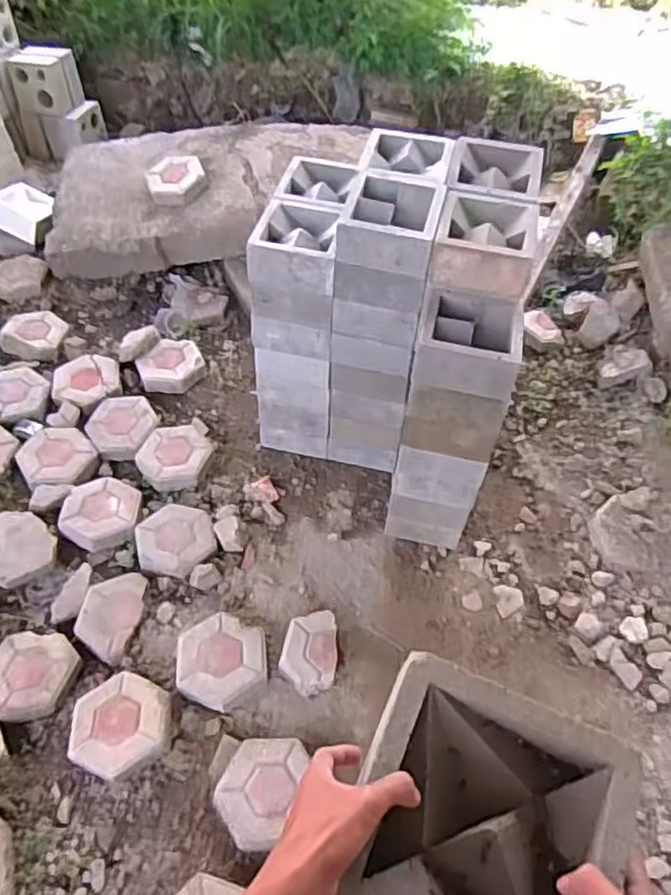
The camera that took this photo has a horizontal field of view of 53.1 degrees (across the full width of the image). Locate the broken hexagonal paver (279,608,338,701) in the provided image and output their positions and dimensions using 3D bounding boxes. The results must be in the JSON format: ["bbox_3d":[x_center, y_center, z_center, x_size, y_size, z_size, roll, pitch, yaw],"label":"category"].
[{"bbox_3d":[-0.058,0.475,1.582,0.130,0.068,0.206,8,51,6],"label":"broken hexagonal paver"}]

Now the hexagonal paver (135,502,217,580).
[{"bbox_3d":[-0.422,0.241,1.764,0.193,0.055,0.205,-16,52,-13],"label":"hexagonal paver"}]

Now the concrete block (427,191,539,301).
[{"bbox_3d":[0.322,-0.437,1.436,0.203,0.107,0.199,12,51,9],"label":"concrete block"}]

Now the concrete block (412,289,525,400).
[{"bbox_3d":[0.273,-0.217,1.370,0.202,0.100,0.199,10,51,7],"label":"concrete block"}]

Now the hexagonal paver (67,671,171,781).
[{"bbox_3d":[-0.463,0.589,1.440,0.218,0.044,0.208,21,53,16],"label":"hexagonal paver"}]

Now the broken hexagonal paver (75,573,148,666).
[{"bbox_3d":[-0.547,0.389,1.618,0.148,0.053,0.234,7,50,5],"label":"broken hexagonal paver"}]

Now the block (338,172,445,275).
[{"bbox_3d":[0.123,-0.492,1.460,0.202,0.110,0.202,11,51,8],"label":"block"}]

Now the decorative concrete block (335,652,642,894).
[{"bbox_3d":[0.118,0.293,0.518,0.197,0.067,0.193,18,52,14],"label":"decorative concrete block"}]

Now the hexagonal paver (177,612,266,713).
[{"bbox_3d":[-0.260,0.487,1.541,0.199,0.051,0.216,-6,50,-6],"label":"hexagonal paver"}]

